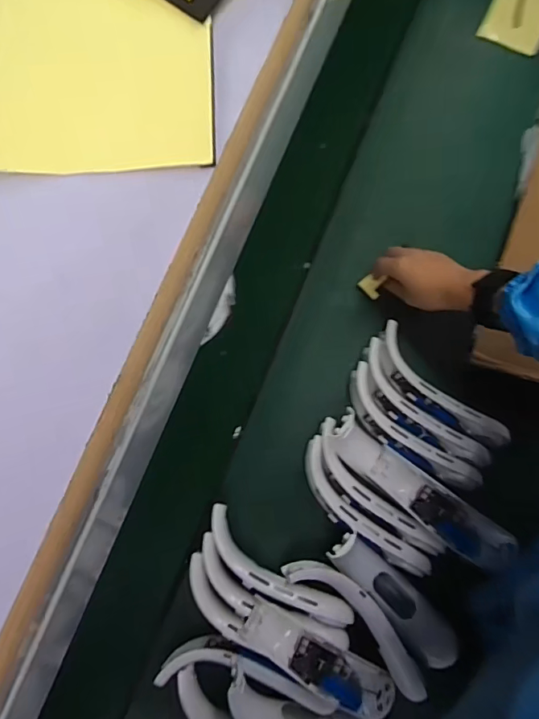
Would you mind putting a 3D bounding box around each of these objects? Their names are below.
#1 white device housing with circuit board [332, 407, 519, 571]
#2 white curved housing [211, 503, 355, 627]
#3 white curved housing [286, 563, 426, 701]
[{"bbox_3d":[0.172,0.155,0.537,0.247,0.049,0.056,37,83,7],"label":"white device housing with circuit board"},{"bbox_3d":[0.004,0.245,0.532,0.193,0.033,0.049,37,83,7],"label":"white curved housing"},{"bbox_3d":[0.101,0.289,0.522,0.189,0.028,0.049,43,84,7],"label":"white curved housing"}]

